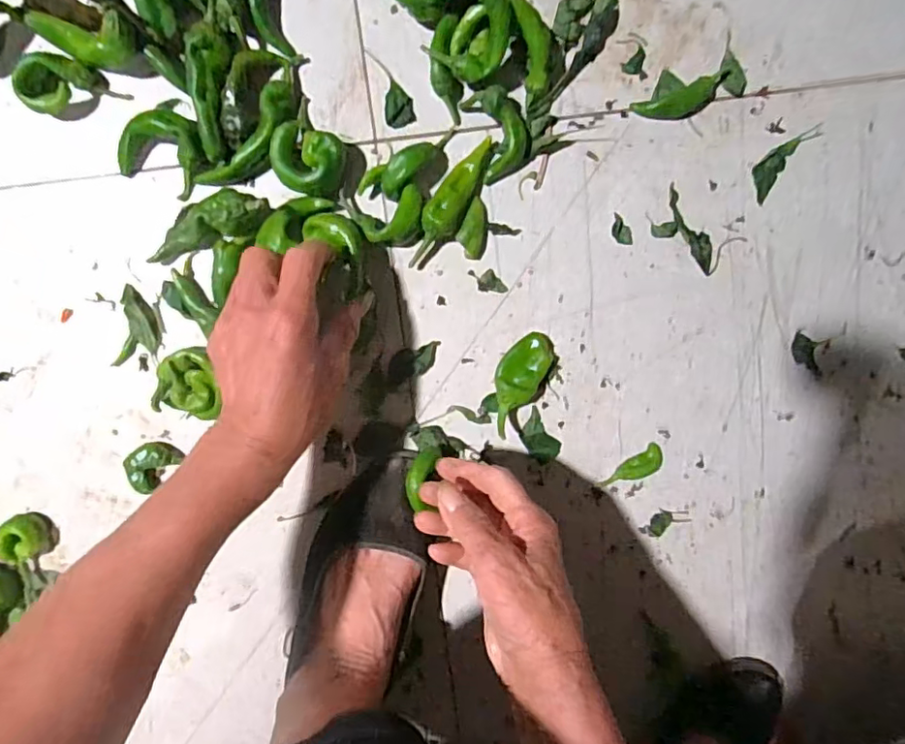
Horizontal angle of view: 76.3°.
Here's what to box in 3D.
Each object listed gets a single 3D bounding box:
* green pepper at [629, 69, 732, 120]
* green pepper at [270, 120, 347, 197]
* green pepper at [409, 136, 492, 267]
[{"bbox_3d":[0.173,-0.201,0.426,0.076,0.014,0.022,-21,99,-1],"label":"green pepper"},{"bbox_3d":[-0.102,-0.148,0.405,0.049,0.034,0.043,18,96,-7],"label":"green pepper"},{"bbox_3d":[0.000,-0.123,0.421,0.027,0.023,0.101,34,94,-8],"label":"green pepper"}]

